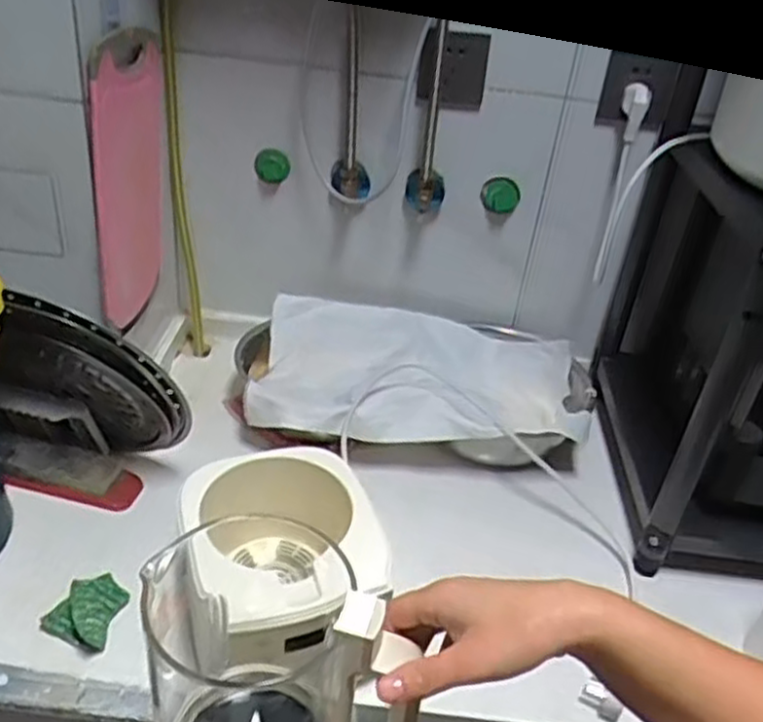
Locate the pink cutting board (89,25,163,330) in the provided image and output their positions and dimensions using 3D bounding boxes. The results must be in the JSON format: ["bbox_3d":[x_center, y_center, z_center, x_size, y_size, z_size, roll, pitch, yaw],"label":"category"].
[{"bbox_3d":[-0.291,-0.222,0.907,0.018,0.315,0.219,6,31,0],"label":"pink cutting board"}]

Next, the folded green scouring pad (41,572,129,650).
[{"bbox_3d":[-0.286,0.239,0.758,0.065,0.025,0.077,15,34,12],"label":"folded green scouring pad"}]

